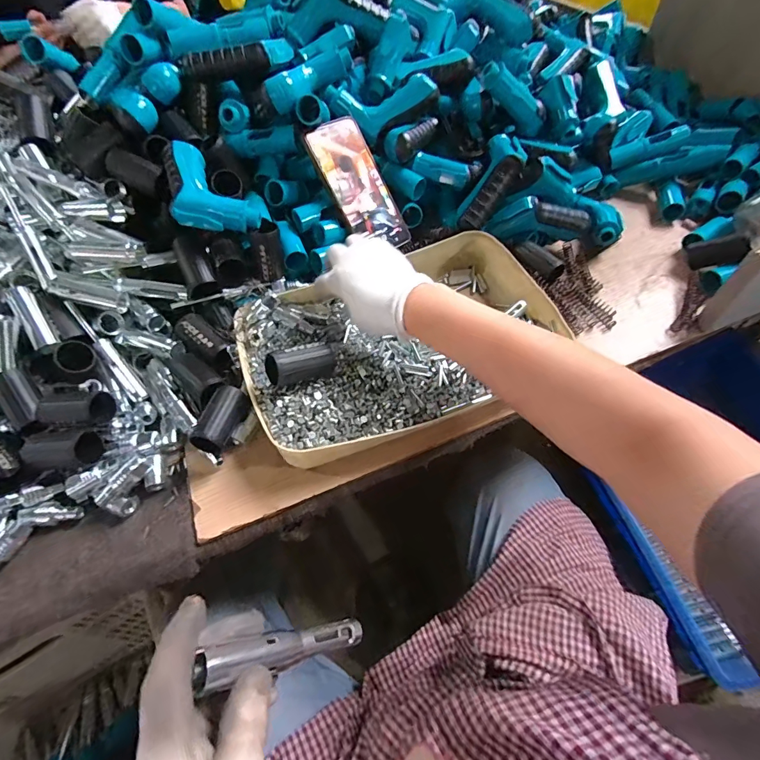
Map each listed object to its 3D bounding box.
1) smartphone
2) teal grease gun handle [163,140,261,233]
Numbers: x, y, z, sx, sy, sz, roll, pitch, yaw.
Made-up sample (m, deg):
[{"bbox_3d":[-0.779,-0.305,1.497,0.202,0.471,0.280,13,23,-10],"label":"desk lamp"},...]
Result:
[{"bbox_3d":[-0.024,-0.241,0.515,0.078,0.009,0.162,-35,103,-23],"label":"smartphone"},{"bbox_3d":[-0.194,-0.213,0.458,0.080,0.038,0.122,-25,64,-13],"label":"teal grease gun handle"}]

